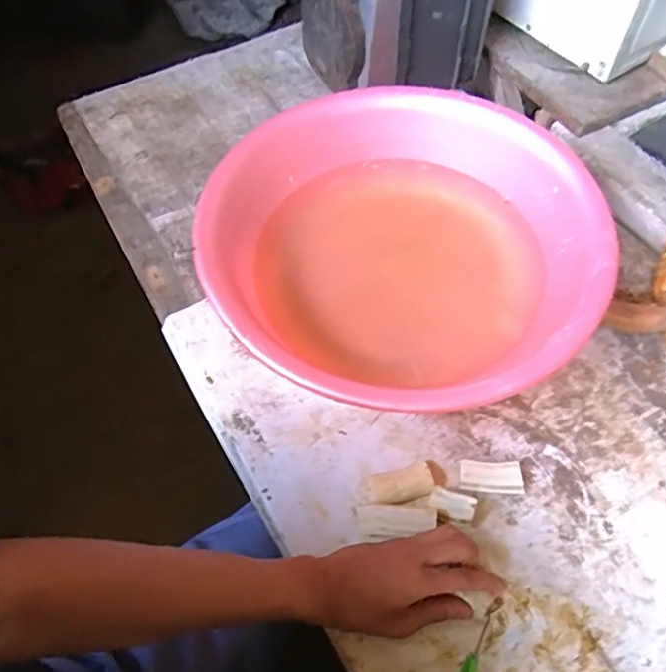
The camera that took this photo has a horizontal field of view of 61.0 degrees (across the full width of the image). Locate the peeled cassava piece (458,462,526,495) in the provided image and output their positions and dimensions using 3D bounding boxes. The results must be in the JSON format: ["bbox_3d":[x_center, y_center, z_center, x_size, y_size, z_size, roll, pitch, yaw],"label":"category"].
[{"bbox_3d":[0.150,0.136,0.539,0.058,0.016,0.028,0,61,4],"label":"peeled cassava piece"}]

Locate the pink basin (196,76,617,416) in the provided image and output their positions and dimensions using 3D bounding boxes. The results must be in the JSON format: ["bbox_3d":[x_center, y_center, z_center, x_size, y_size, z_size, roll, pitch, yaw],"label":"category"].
[{"bbox_3d":[0.073,-0.108,0.616,0.390,0.108,0.409,-2,61,3],"label":"pink basin"}]

